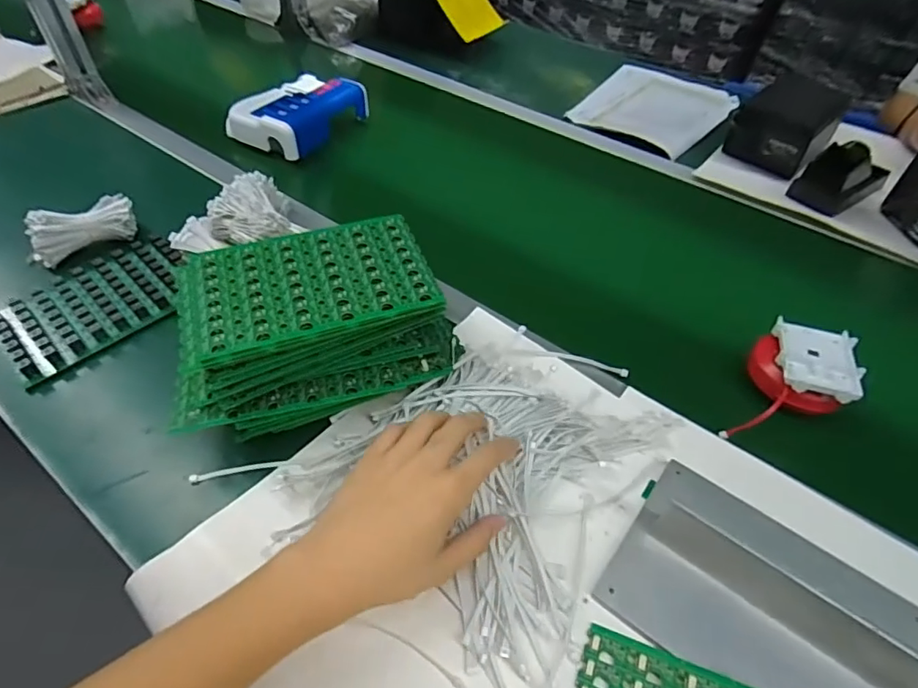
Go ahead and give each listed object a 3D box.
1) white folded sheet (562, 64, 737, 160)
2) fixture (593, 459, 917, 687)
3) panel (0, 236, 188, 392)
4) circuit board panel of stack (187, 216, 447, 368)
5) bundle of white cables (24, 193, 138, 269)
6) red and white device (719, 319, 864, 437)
[{"bbox_3d":[0.351,-0.429,0.960,0.237,0.035,0.319,31,54,23],"label":"white folded sheet"},{"bbox_3d":[0.217,0.166,0.361,0.193,0.051,0.142,32,54,23],"label":"fixture"},{"bbox_3d":[-0.371,-0.046,0.549,0.114,0.010,0.182,39,57,20],"label":"panel"},{"bbox_3d":[-0.120,-0.050,0.433,0.184,0.011,0.115,-14,50,-14],"label":"circuit board panel of stack"},{"bbox_3d":[-0.426,-0.132,0.602,0.105,0.051,0.029,-28,55,-25],"label":"bundle of white cables"},{"bbox_3d":[0.307,0.040,0.488,0.083,0.060,0.131,30,53,22],"label":"red and white device"}]

